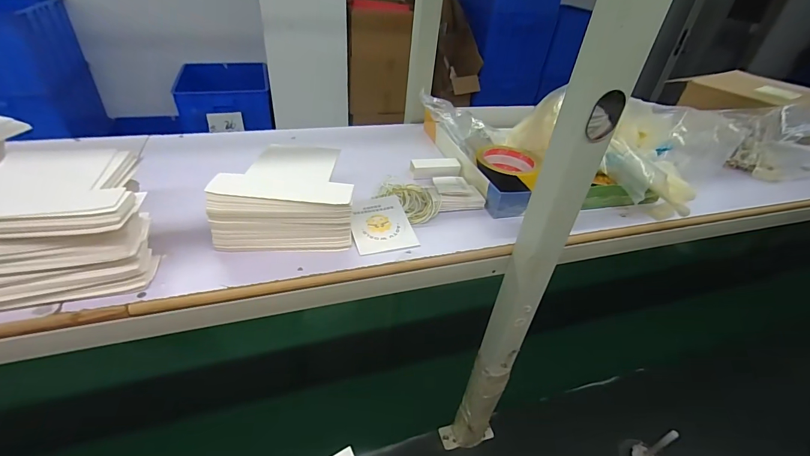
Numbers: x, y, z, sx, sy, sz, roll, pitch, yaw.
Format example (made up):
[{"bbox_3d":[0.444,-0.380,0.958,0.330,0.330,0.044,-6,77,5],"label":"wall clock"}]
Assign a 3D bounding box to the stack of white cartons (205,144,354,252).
[{"bbox_3d":[-0.134,-0.036,0.437,0.140,0.075,0.109,0,37,-8],"label":"stack of white cartons"}]

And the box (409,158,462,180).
[{"bbox_3d":[0.046,-0.090,0.567,0.074,0.022,0.024,-4,38,-13],"label":"box"}]

